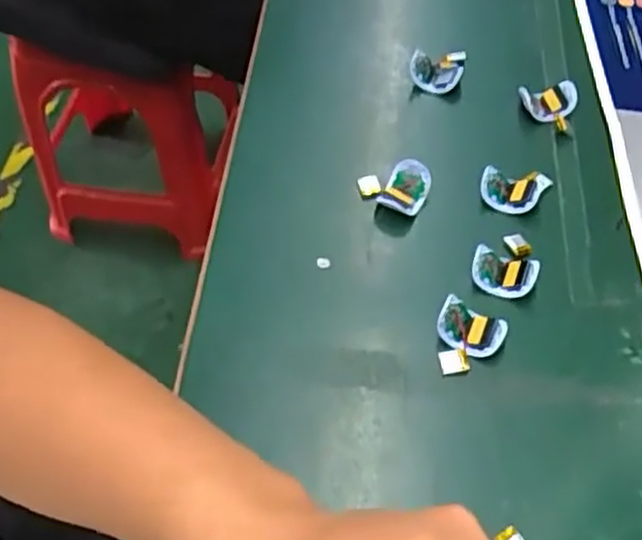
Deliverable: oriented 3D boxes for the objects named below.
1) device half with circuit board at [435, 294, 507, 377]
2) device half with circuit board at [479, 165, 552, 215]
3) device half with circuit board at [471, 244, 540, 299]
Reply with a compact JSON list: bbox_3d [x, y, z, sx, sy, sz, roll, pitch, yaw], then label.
[{"bbox_3d":[0.093,0.045,0.472,0.042,0.018,0.046,23,59,17],"label":"device half with circuit board"},{"bbox_3d":[0.143,-0.061,0.547,0.047,0.023,0.039,16,57,13],"label":"device half with circuit board"},{"bbox_3d":[0.124,0.003,0.503,0.043,0.020,0.029,13,57,11],"label":"device half with circuit board"}]

